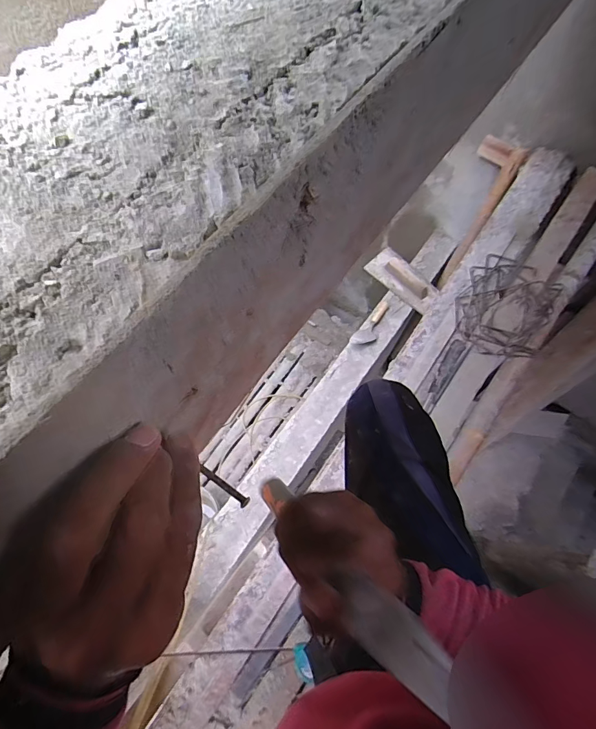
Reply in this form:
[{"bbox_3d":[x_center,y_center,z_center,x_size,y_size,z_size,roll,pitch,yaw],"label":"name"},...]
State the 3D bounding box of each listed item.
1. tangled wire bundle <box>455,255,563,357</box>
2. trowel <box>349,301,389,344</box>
[{"bbox_3d":[0.572,-0.158,1.087,0.248,0.051,0.312,27,70,10],"label":"tangled wire bundle"},{"bbox_3d":[0.324,-0.167,1.666,0.084,0.042,0.250,38,72,14],"label":"trowel"}]

